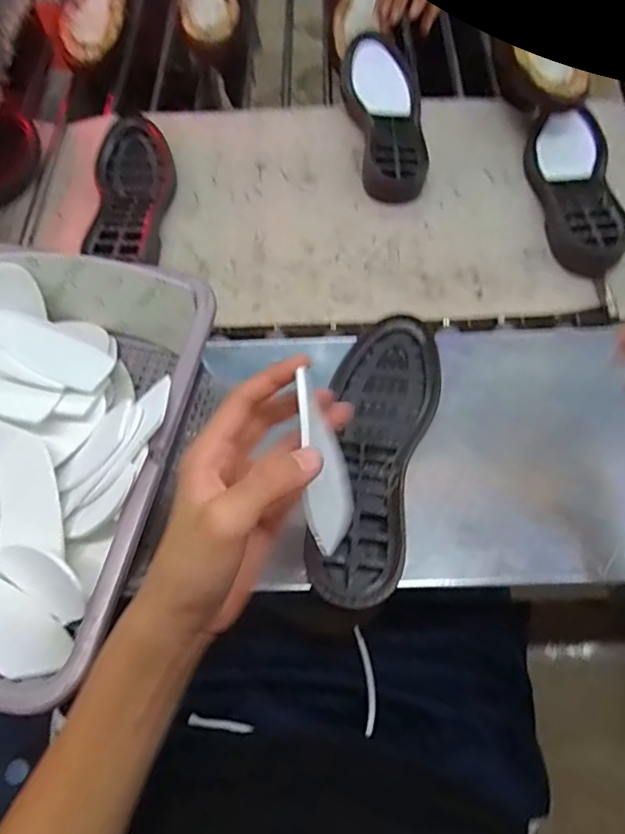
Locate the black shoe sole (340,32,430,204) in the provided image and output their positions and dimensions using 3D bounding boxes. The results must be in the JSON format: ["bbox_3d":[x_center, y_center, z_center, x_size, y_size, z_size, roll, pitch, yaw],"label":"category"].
[{"bbox_3d":[0.088,-0.366,0.645,0.084,0.052,0.234,-5,65,-3],"label":"black shoe sole"}]

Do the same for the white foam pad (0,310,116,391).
[{"bbox_3d":[-0.236,-0.059,0.471,0.044,0.106,0.008,-57,34,0],"label":"white foam pad"}]

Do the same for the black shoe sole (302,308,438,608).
[{"bbox_3d":[0.048,0.025,0.438,0.088,0.040,0.251,16,66,7],"label":"black shoe sole"}]

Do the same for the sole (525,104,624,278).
[{"bbox_3d":[0.298,-0.265,0.604,0.088,0.027,0.237,4,65,2],"label":"sole"}]

